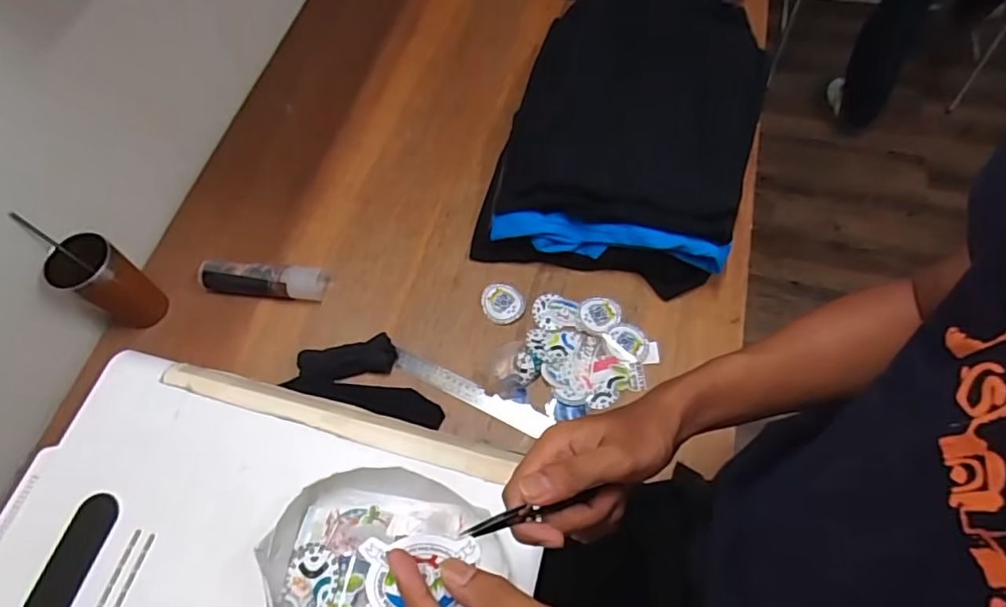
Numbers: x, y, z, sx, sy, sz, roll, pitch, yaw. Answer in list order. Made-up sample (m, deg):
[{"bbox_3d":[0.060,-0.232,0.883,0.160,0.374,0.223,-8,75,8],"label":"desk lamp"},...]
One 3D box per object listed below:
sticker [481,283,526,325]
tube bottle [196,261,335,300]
[{"bbox_3d":[0.000,-0.001,0.802,0.060,0.011,0.060,-7,62,-1],"label":"sticker"},{"bbox_3d":[-0.350,-0.032,0.821,0.182,0.055,0.046,1,62,4],"label":"tube bottle"}]

